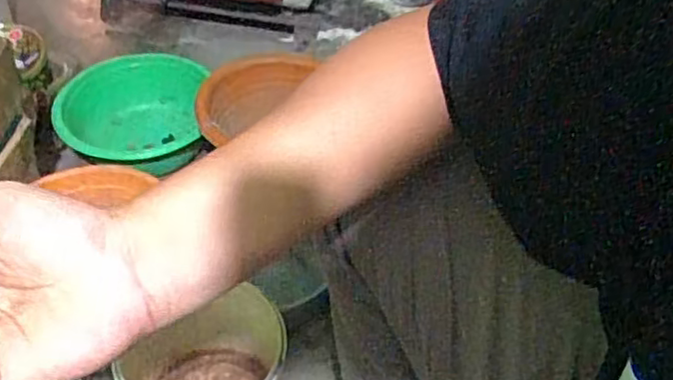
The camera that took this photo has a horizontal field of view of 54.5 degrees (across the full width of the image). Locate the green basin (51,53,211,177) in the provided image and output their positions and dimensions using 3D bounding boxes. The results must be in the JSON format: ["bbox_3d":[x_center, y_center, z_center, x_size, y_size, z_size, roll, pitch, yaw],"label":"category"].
[{"bbox_3d":[-0.364,-0.115,1.166,0.249,0.136,0.235,-1,46,-4],"label":"green basin"}]

